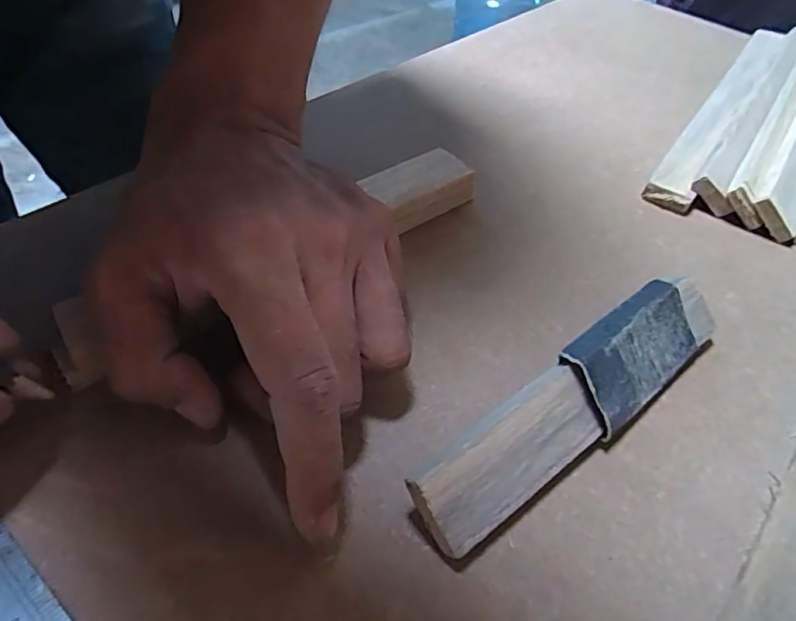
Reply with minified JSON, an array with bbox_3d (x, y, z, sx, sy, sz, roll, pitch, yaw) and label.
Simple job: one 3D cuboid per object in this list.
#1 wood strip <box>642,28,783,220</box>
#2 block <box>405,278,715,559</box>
[{"bbox_3d":[0.234,-0.152,0.393,0.025,0.013,0.309,28,51,21],"label":"wood strip"},{"bbox_3d":[0.068,0.030,0.200,0.148,0.030,0.027,-31,58,-29],"label":"block"}]

